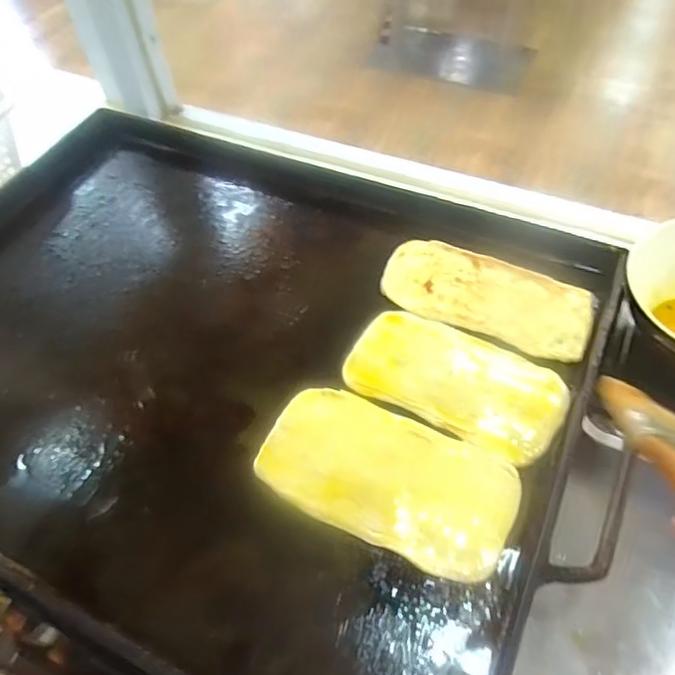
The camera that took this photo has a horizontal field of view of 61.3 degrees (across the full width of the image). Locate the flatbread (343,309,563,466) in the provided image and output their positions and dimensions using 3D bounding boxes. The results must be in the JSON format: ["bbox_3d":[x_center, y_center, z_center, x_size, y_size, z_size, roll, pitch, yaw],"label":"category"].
[{"bbox_3d":[0.103,0.036,0.500,0.182,0.011,0.097,24,58,20],"label":"flatbread"}]

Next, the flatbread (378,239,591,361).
[{"bbox_3d":[0.144,-0.043,0.556,0.199,0.012,0.094,22,58,19],"label":"flatbread"}]

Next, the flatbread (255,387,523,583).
[{"bbox_3d":[0.038,0.110,0.455,0.199,0.014,0.105,22,57,19],"label":"flatbread"}]

